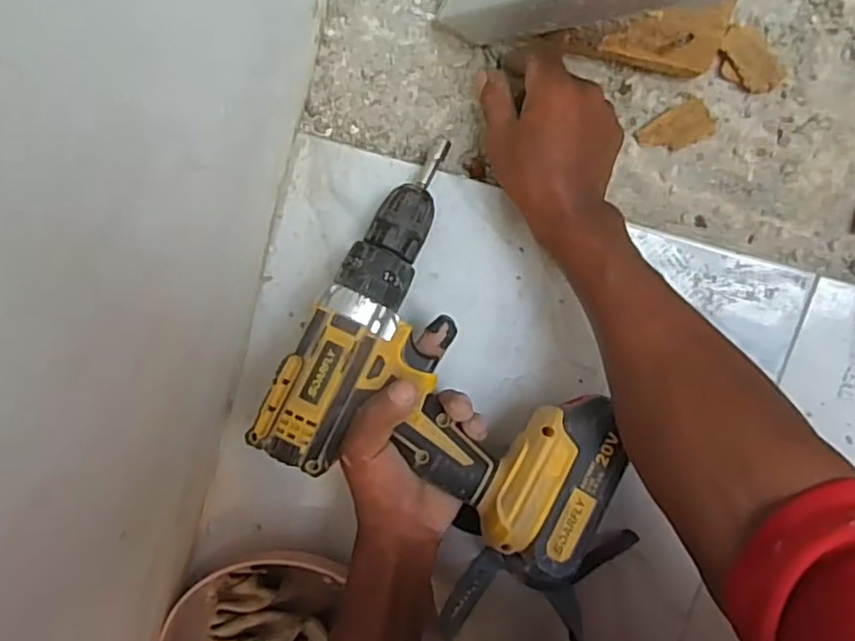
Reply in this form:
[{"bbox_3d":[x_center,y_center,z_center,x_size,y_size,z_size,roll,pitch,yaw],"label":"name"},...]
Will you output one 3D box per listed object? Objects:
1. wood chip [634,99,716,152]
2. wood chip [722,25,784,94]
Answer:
[{"bbox_3d":[0.174,-0.134,0.460,0.052,0.006,0.028,-20,96,7],"label":"wood chip"},{"bbox_3d":[0.222,-0.178,0.449,0.027,0.014,0.051,-36,94,9],"label":"wood chip"}]

